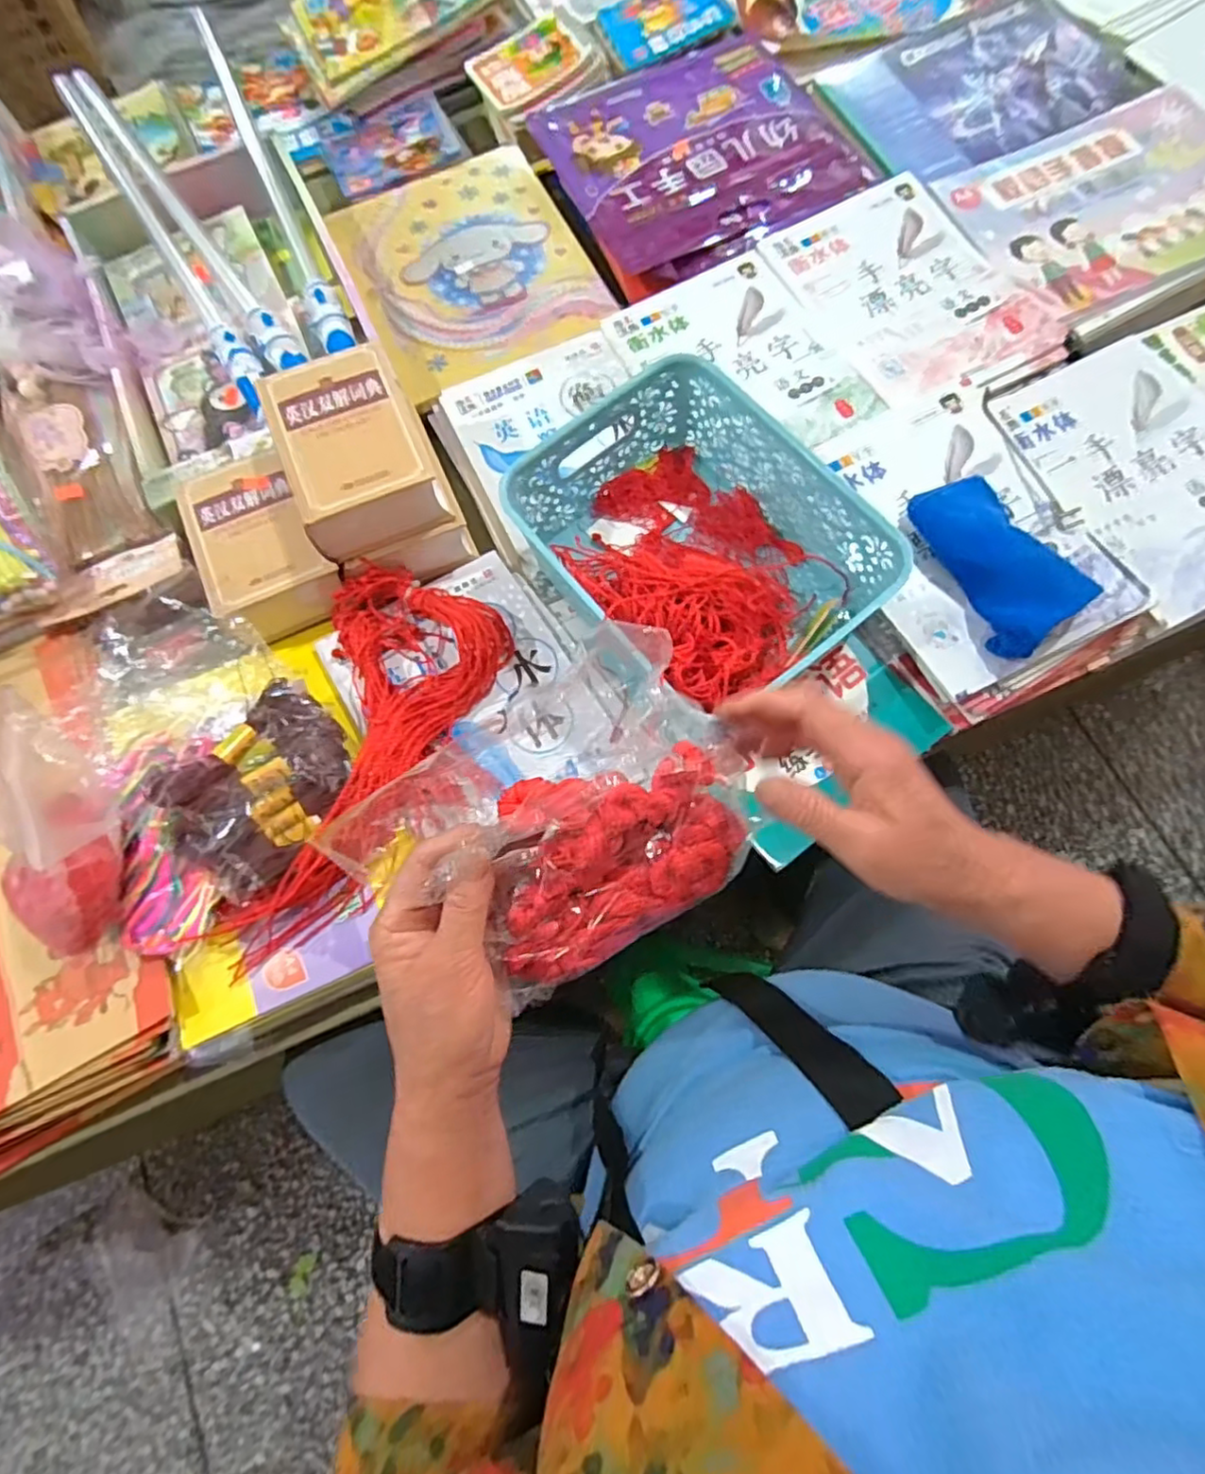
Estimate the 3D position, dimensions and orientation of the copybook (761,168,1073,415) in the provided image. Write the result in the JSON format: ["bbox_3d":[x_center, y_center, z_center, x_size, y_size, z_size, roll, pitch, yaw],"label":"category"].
[{"bbox_3d":[0.303,-0.452,0.651,0.182,0.011,0.241,-27,75,-2],"label":"copybook"}]

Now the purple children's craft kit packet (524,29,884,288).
[{"bbox_3d":[0.109,-0.656,0.722,0.306,0.016,0.302,-28,74,-5],"label":"purple children's craft kit packet"}]

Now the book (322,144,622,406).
[{"bbox_3d":[-0.148,-0.519,0.715,0.244,0.011,0.302,-24,74,-4],"label":"book"}]

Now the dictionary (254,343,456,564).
[{"bbox_3d":[-0.205,-0.235,0.541,0.115,0.057,0.149,-21,74,-3],"label":"dictionary"}]

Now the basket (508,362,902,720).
[{"bbox_3d":[0.068,-0.154,0.532,0.206,0.090,0.261,-36,75,-7],"label":"basket"}]

